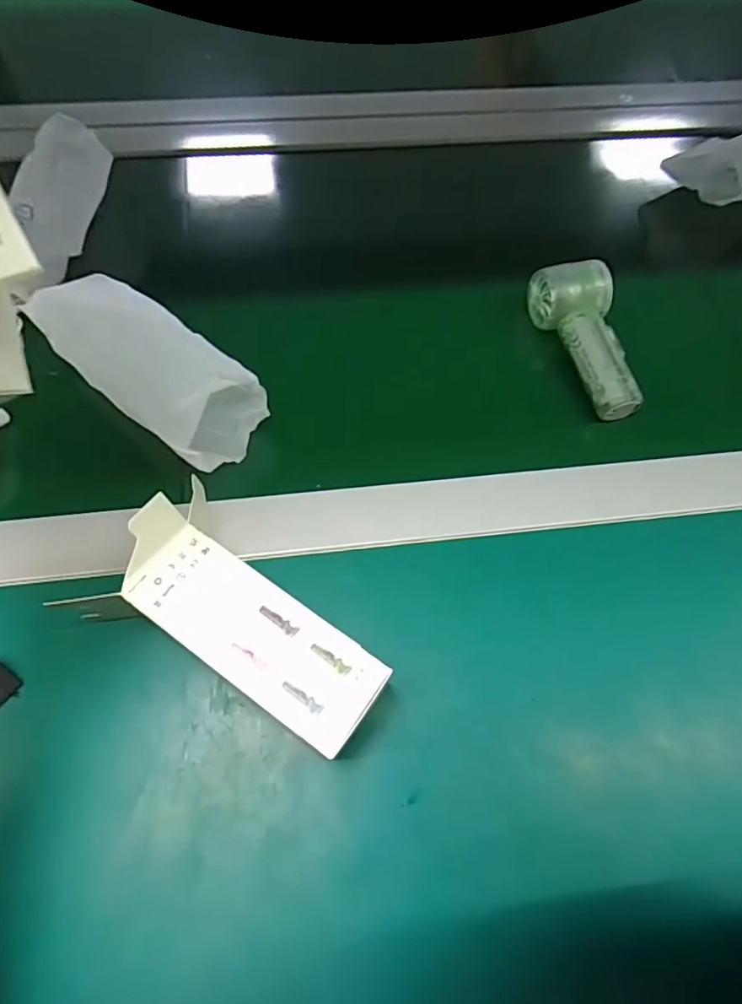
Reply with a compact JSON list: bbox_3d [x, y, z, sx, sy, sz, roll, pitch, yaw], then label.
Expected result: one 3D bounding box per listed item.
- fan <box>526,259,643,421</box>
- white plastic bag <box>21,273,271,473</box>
[{"bbox_3d":[0.143,-0.110,0.380,0.046,0.033,0.109,-6,62,-6],"label":"fan"},{"bbox_3d":[-0.144,-0.086,0.354,0.163,0.050,0.066,35,66,15],"label":"white plastic bag"}]

